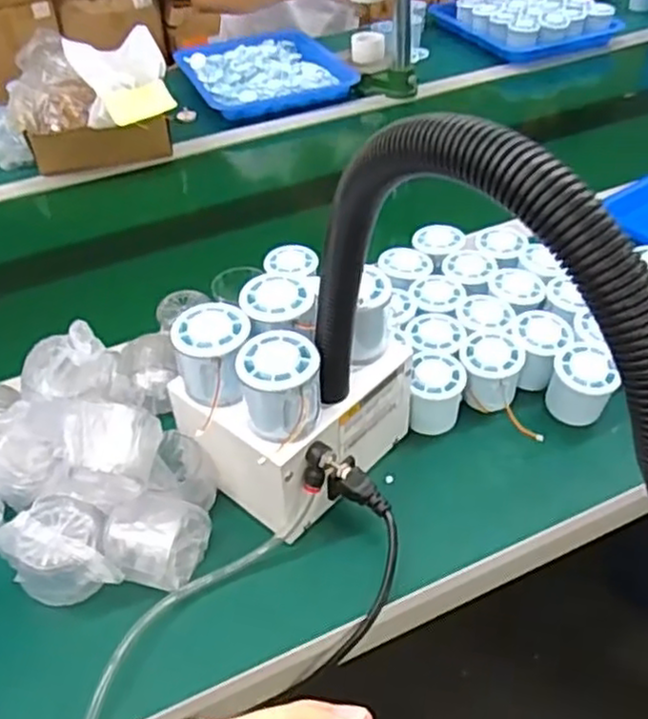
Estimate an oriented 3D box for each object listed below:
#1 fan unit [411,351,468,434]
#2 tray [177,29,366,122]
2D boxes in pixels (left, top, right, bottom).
[{"bbox_3d":[0.104,0.032,0.657,0.047,0.053,0.056,6,43,11],"label":"fan unit"},{"bbox_3d":[-0.121,-0.549,1.352,0.286,0.040,0.349,-18,44,-15],"label":"tray"}]

